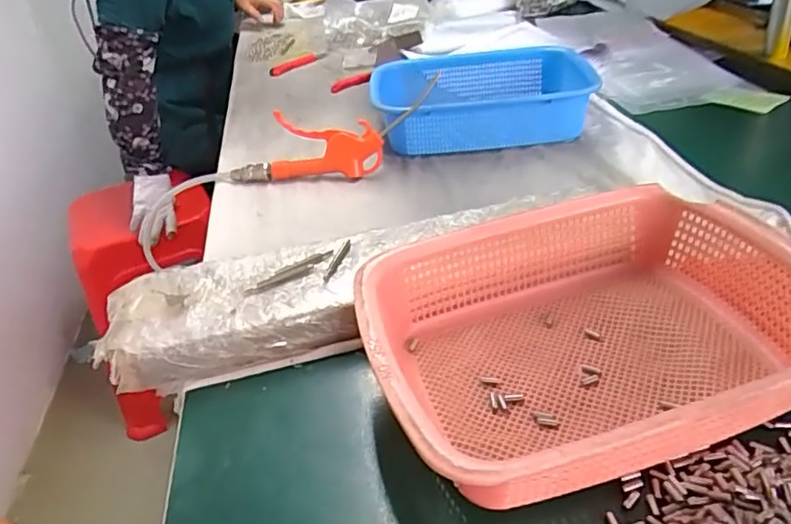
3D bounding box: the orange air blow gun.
[{"bbox_3d":[-0.086,-0.145,0.724,0.255,0.094,0.052,-16,33,9],"label":"orange air blow gun"}]

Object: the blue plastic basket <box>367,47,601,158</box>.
[{"bbox_3d":[0.115,-0.220,0.805,0.291,0.070,0.200,-5,34,3],"label":"blue plastic basket"}]

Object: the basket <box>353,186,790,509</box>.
[{"bbox_3d":[0.129,0.050,0.406,0.289,0.077,0.212,-15,35,-11],"label":"basket"}]

